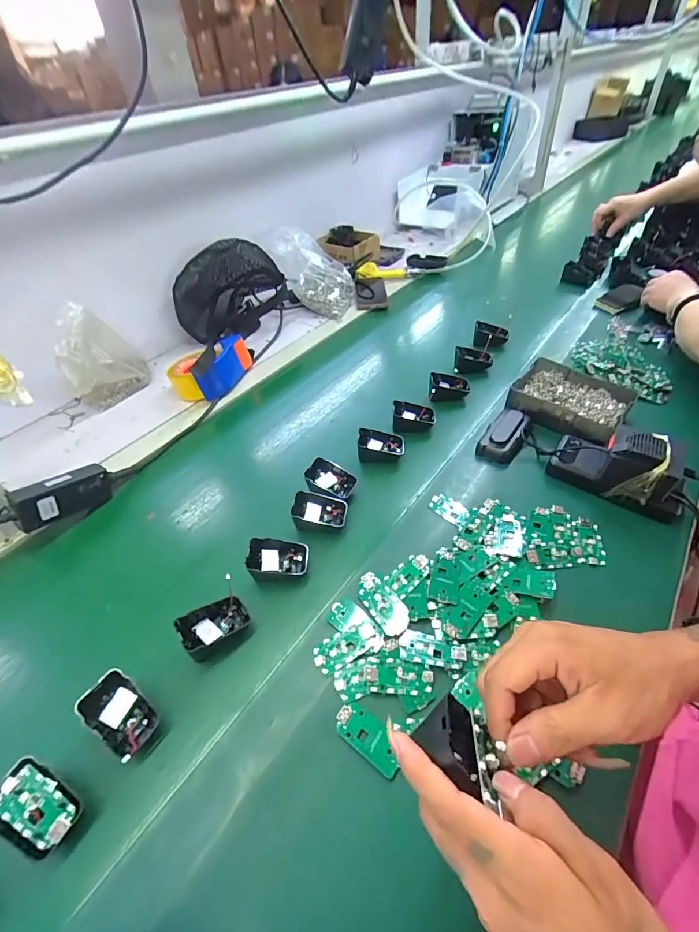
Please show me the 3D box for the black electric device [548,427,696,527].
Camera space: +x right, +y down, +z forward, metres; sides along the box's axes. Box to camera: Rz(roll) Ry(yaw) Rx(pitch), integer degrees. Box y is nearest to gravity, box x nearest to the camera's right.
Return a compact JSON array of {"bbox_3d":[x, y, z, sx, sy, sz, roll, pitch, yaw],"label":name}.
[{"bbox_3d":[0.350,-0.010,0.515,0.152,0.078,0.073,26,53,29],"label":"black electric device"}]

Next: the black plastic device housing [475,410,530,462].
[{"bbox_3d":[0.233,-0.048,0.602,0.052,0.030,0.101,25,53,28],"label":"black plastic device housing"}]

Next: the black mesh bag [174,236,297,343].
[{"bbox_3d":[-0.255,-0.392,0.905,0.261,0.171,0.123,-14,45,-7],"label":"black mesh bag"}]

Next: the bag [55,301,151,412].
[{"bbox_3d":[-0.452,-0.196,0.735,0.133,0.164,0.094,-29,49,-21],"label":"bag"}]

